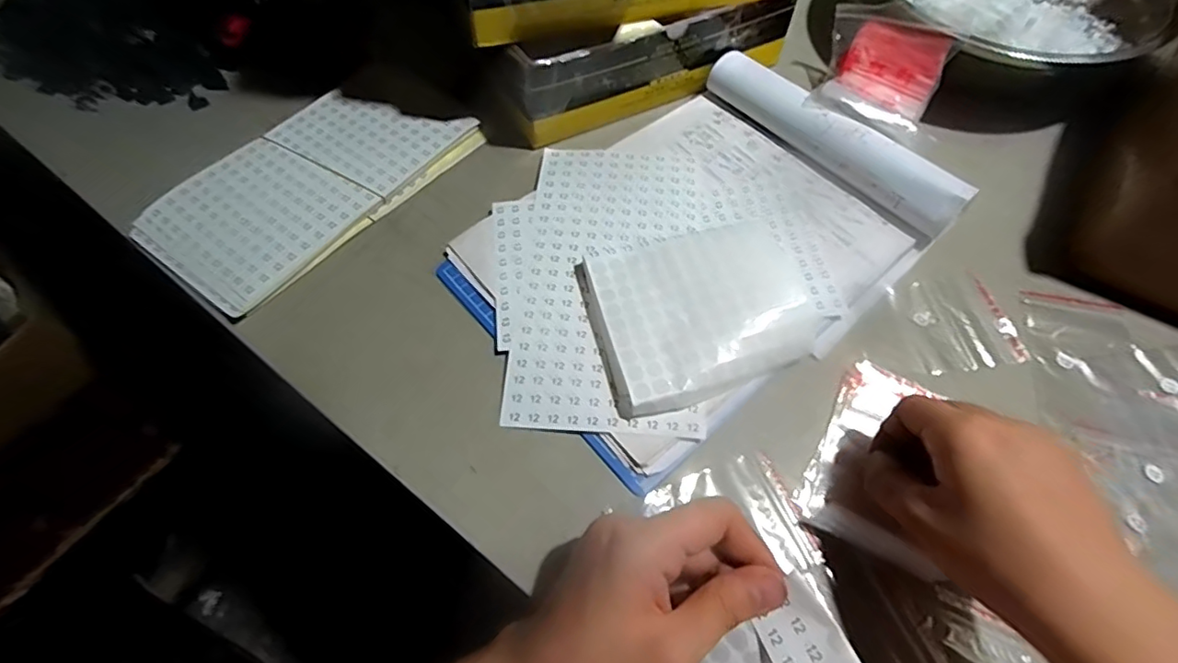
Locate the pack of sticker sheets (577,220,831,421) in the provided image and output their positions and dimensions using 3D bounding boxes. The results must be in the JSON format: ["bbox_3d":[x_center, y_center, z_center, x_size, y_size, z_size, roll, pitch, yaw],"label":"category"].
[{"bbox_3d":[0.077,-0.020,0.368,0.149,0.023,0.117,-15,61,-9],"label":"pack of sticker sheets"}]

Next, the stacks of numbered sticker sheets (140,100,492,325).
[{"bbox_3d":[-0.210,-0.115,0.439,0.119,0.027,0.229,35,65,18],"label":"stacks of numbered sticker sheets"}]

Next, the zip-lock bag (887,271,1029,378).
[{"bbox_3d":[0.250,-0.006,0.391,0.076,0.005,0.071,-10,61,-6],"label":"zip-lock bag"}]

